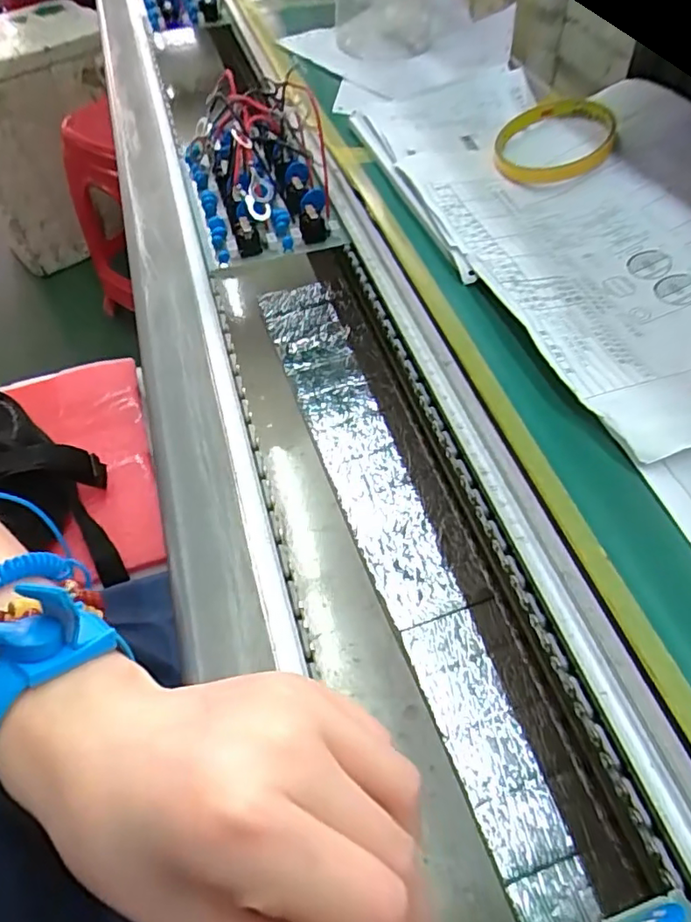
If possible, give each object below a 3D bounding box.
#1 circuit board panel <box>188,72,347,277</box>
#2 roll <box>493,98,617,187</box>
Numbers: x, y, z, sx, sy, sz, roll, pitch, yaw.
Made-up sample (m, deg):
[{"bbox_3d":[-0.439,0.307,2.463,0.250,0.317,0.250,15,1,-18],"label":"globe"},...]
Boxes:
[{"bbox_3d":[-0.063,-0.221,0.411,0.111,0.055,0.150,-13,56,-7],"label":"circuit board panel"},{"bbox_3d":[0.152,-0.235,0.414,0.082,0.012,0.084,-5,62,19],"label":"roll"}]

